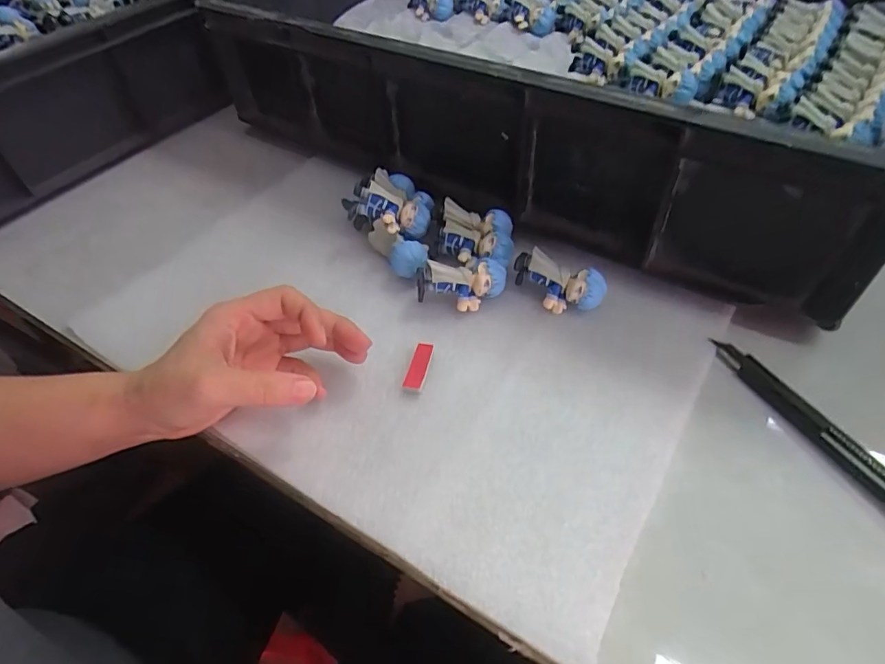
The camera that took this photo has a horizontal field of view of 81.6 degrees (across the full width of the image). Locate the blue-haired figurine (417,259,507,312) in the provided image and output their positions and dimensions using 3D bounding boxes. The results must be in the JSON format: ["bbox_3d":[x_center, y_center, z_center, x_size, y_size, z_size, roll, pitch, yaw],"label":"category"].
[{"bbox_3d":[0.014,-0.034,0.360,0.062,0.029,0.025,-8,48,-3],"label":"blue-haired figurine"}]

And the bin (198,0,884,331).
[{"bbox_3d":[0.113,-0.283,0.496,0.557,0.114,0.449,24,54,23],"label":"bin"}]

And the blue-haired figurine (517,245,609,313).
[{"bbox_3d":[0.079,-0.033,0.354,0.063,0.031,0.023,23,54,22],"label":"blue-haired figurine"}]

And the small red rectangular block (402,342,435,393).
[{"bbox_3d":[-0.015,0.021,0.331,0.011,0.006,0.039,8,49,11],"label":"small red rectangular block"}]

